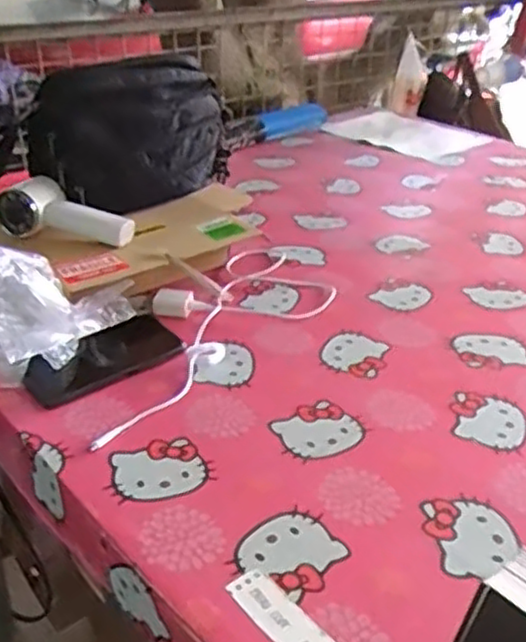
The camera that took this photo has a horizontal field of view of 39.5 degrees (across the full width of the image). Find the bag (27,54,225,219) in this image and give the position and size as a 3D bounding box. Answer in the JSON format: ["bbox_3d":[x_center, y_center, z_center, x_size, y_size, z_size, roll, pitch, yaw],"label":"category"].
[{"bbox_3d":[-0.162,-0.237,0.940,0.269,0.173,0.090,-23,38,-37],"label":"bag"}]

